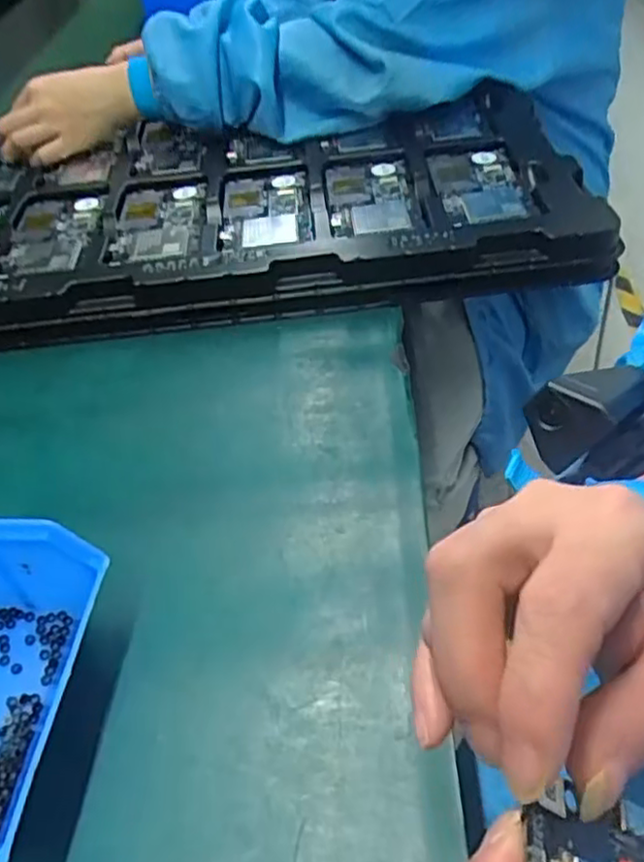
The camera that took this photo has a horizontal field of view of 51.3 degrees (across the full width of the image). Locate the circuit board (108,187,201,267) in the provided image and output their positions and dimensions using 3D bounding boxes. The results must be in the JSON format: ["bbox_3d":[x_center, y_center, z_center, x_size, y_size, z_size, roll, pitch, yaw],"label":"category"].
[{"bbox_3d":[-0.129,-0.164,0.526,0.065,0.005,0.117,-5,47,2],"label":"circuit board"}]

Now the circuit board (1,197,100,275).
[{"bbox_3d":[-0.213,-0.155,0.524,0.062,0.006,0.114,-5,47,1],"label":"circuit board"}]

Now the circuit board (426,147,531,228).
[{"bbox_3d":[0.121,-0.193,0.525,0.063,0.006,0.120,-5,47,1],"label":"circuit board"}]

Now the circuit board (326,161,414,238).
[{"bbox_3d":[0.036,-0.183,0.524,0.063,0.012,0.123,-3,47,3],"label":"circuit board"}]

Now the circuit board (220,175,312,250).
[{"bbox_3d":[-0.044,-0.173,0.524,0.067,0.004,0.115,-6,47,0],"label":"circuit board"}]

